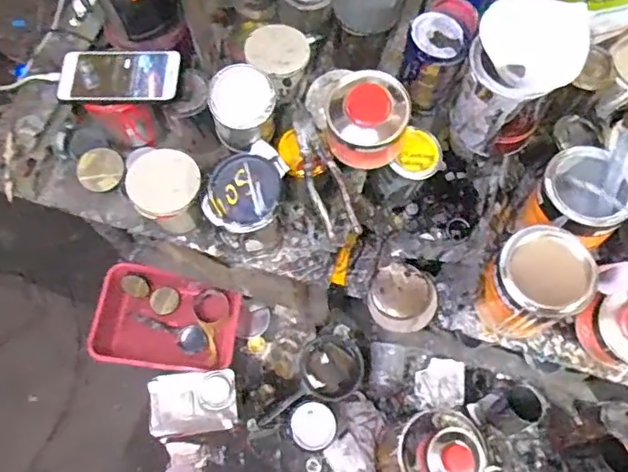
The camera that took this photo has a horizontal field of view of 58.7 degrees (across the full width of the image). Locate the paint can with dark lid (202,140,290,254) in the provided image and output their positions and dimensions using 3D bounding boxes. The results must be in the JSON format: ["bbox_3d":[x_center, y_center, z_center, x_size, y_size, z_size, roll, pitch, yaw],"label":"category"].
[{"bbox_3d":[-0.082,-0.040,0.717,0.091,0.130,0.109,10,69,4],"label":"paint can with dark lid"}]

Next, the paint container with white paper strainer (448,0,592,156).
[{"bbox_3d":[0.231,-0.180,0.664,0.116,0.178,0.096,28,71,10],"label":"paint container with white paper strainer"}]

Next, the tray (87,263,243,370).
[{"bbox_3d":[-0.331,0.188,1.283,0.324,0.062,0.217,5,69,2],"label":"tray"}]

